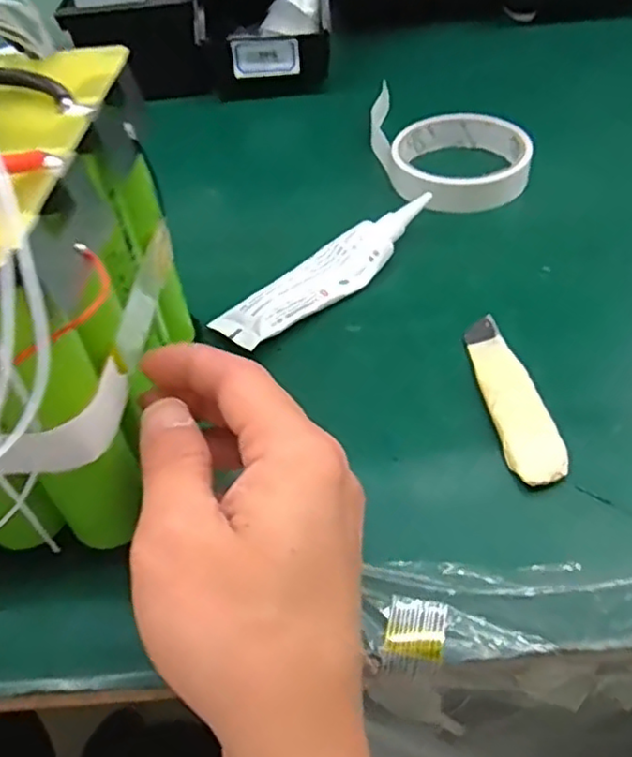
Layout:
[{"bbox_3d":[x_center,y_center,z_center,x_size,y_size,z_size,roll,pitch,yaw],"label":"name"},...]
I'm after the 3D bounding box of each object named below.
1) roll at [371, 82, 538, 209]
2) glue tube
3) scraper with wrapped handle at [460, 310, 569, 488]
[{"bbox_3d":[0.085,-0.165,0.456,0.089,0.027,0.141,-13,49,-6],"label":"roll"},{"bbox_3d":[0.009,-0.060,0.361,0.141,0.021,0.034,-35,54,-23],"label":"glue tube"},{"bbox_3d":[0.088,0.006,0.297,0.023,0.008,0.098,-7,48,-1],"label":"scraper with wrapped handle"}]

